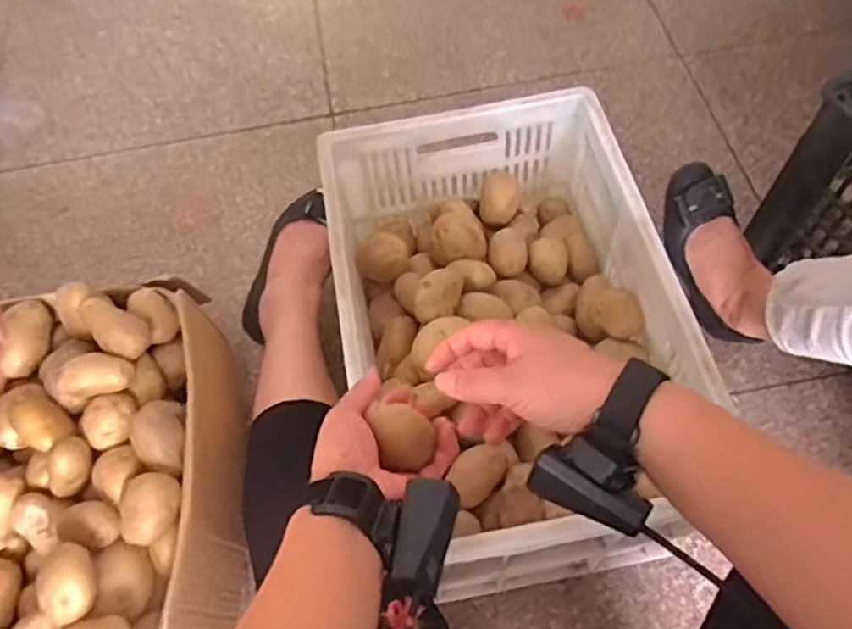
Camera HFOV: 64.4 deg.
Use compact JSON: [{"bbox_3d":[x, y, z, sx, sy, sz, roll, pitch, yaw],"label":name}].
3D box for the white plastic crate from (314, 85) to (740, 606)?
[{"bbox_3d":[0.080,0.037,0.765,0.312,0.290,0.463,-10,61,-3],"label":"white plastic crate"}]

